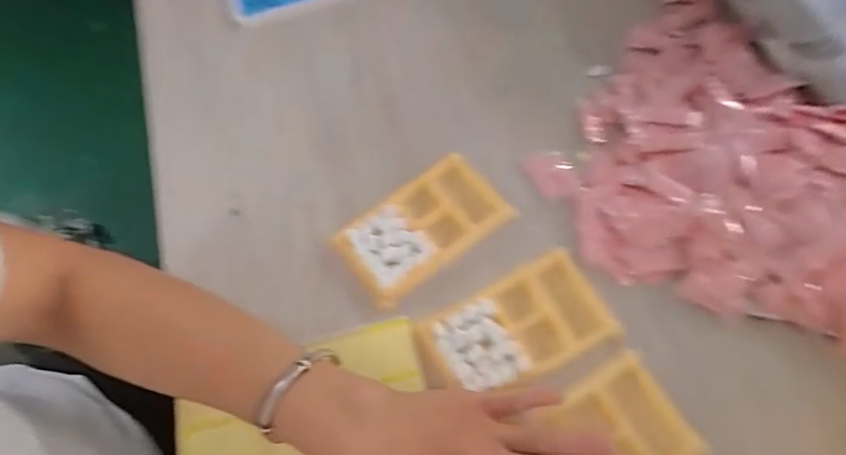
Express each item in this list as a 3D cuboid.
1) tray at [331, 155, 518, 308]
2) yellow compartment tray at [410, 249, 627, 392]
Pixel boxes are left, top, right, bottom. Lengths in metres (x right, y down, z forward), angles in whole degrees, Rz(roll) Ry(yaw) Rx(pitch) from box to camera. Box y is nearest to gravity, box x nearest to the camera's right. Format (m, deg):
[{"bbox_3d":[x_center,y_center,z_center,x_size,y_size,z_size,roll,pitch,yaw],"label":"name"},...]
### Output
[{"bbox_3d":[-0.001,-0.003,0.411,0.130,0.010,0.073,-35,67,-14],"label":"tray"},{"bbox_3d":[0.073,0.074,0.378,0.136,0.010,0.075,-25,65,-9],"label":"yellow compartment tray"}]

